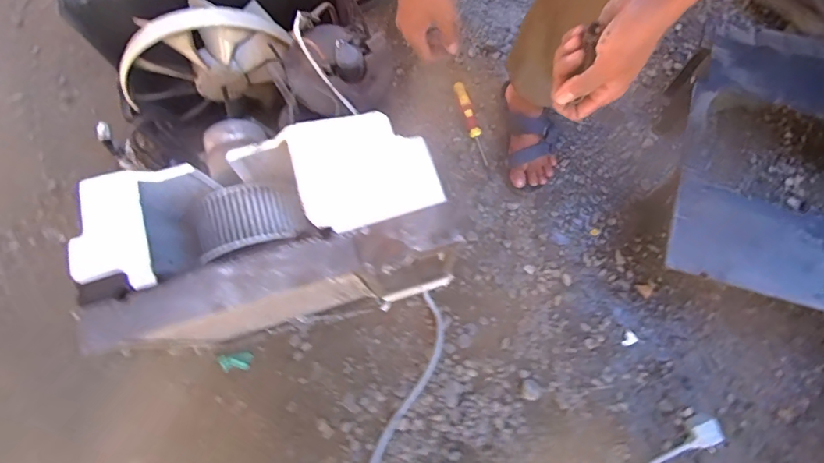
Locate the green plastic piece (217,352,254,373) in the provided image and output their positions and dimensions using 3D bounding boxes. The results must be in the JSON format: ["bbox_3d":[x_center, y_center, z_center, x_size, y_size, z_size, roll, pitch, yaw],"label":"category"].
[{"bbox_3d":[-0.315,0.233,0.800,0.058,0.013,0.030,8,71,-38],"label":"green plastic piece"}]

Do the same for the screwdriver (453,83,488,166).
[{"bbox_3d":[0.120,-0.222,0.908,0.023,0.028,0.179,-17,76,-4],"label":"screwdriver"}]

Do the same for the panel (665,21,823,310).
[{"bbox_3d":[0.686,-0.117,0.729,0.461,0.056,0.507,17,76,5],"label":"panel"}]

